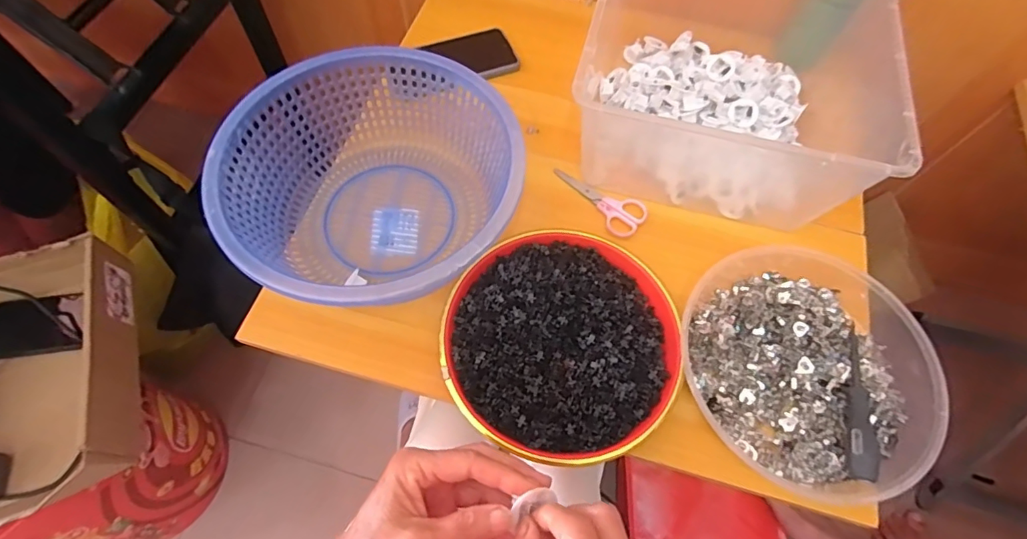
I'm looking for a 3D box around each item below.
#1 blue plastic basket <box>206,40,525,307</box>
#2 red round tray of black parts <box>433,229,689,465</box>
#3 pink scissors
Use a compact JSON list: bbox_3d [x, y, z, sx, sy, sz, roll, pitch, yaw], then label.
[{"bbox_3d":[-0.131,-0.082,0.492,0.261,0.113,0.276,0,64,-1],"label":"blue plastic basket"},{"bbox_3d":[0.045,0.067,0.467,0.211,0.028,0.215,0,64,-1],"label":"red round tray of black parts"},{"bbox_3d":[0.092,-0.081,0.554,0.115,0.004,0.049,37,69,15],"label":"pink scissors"}]

